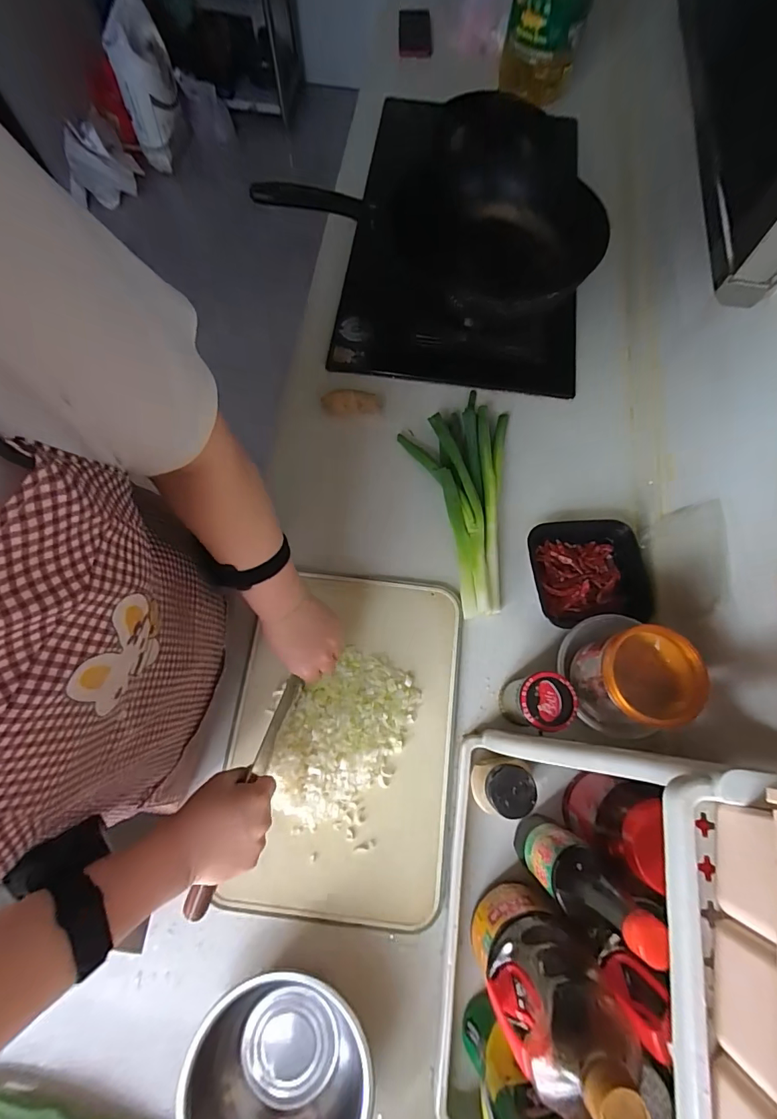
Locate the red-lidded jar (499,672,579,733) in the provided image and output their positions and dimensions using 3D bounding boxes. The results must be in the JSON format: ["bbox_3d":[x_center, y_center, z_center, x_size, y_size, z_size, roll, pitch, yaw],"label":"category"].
[{"bbox_3d":[0.180,0.175,0.548,0.064,0.105,0.061,0,72,0],"label":"red-lidded jar"}]

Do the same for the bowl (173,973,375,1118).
[{"bbox_3d":[-0.106,0.520,0.450,0.167,0.071,0.175,-1,72,-1],"label":"bowl"}]

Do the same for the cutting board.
[{"bbox_3d":[-0.055,0.220,0.571,0.274,0.026,0.407,6,72,2],"label":"cutting board"}]

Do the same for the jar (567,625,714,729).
[{"bbox_3d":[0.267,0.129,0.487,0.092,0.101,0.095,0,72,0],"label":"jar"}]

